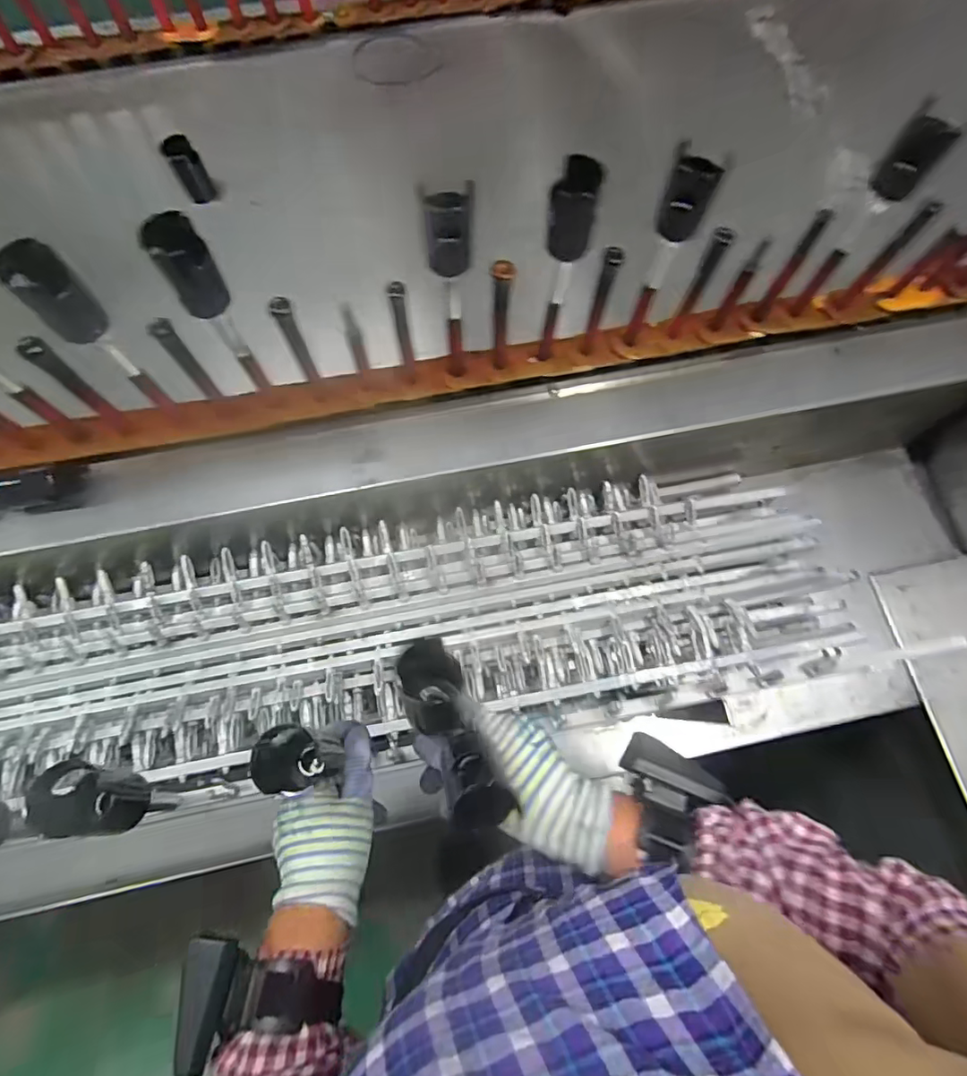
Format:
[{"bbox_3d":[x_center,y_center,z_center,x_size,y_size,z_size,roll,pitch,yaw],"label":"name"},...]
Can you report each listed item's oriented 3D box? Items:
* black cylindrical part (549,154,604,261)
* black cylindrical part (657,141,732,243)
[{"bbox_3d":[0.072,-0.265,0.445,0.035,0.071,0.029,13,40,2],"label":"black cylindrical part"},{"bbox_3d":[0.170,-0.286,0.458,0.039,0.068,0.029,21,69,6],"label":"black cylindrical part"}]

